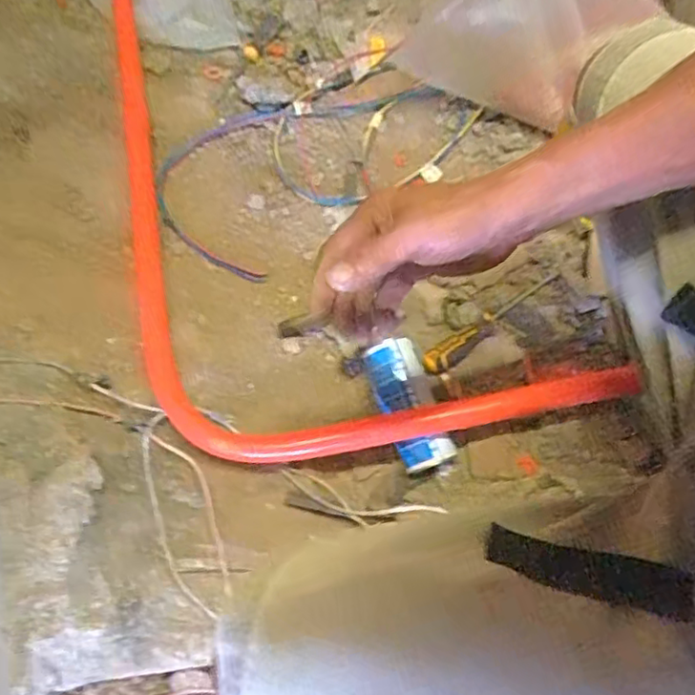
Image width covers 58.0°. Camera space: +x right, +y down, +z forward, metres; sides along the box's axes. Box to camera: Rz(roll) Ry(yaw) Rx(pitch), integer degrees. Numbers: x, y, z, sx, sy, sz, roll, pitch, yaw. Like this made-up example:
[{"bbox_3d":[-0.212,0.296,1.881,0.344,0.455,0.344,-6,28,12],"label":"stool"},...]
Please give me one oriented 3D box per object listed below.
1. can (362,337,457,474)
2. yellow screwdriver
[{"bbox_3d":[0.076,0.077,0.760,0.069,0.062,0.146,-19,69,-5],"label":"can"},{"bbox_3d":[0.188,-0.038,0.818,0.226,0.031,0.031,-37,71,-13],"label":"yellow screwdriver"}]

